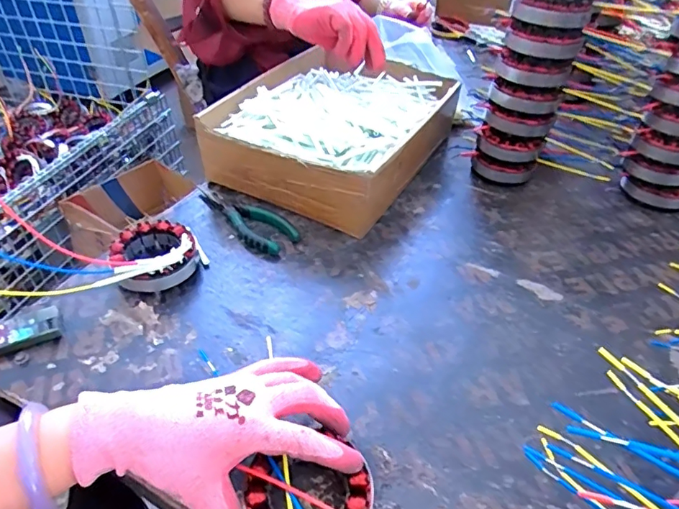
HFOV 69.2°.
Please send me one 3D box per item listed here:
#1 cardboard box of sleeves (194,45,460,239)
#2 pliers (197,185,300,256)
[{"bbox_3d":[0.003,-0.184,0.685,0.241,0.090,0.332,20,45,21],"label":"cardboard box of sleeves"},{"bbox_3d":[-0.111,-0.047,0.591,0.058,0.014,0.146,-32,51,-31],"label":"pliers"}]

